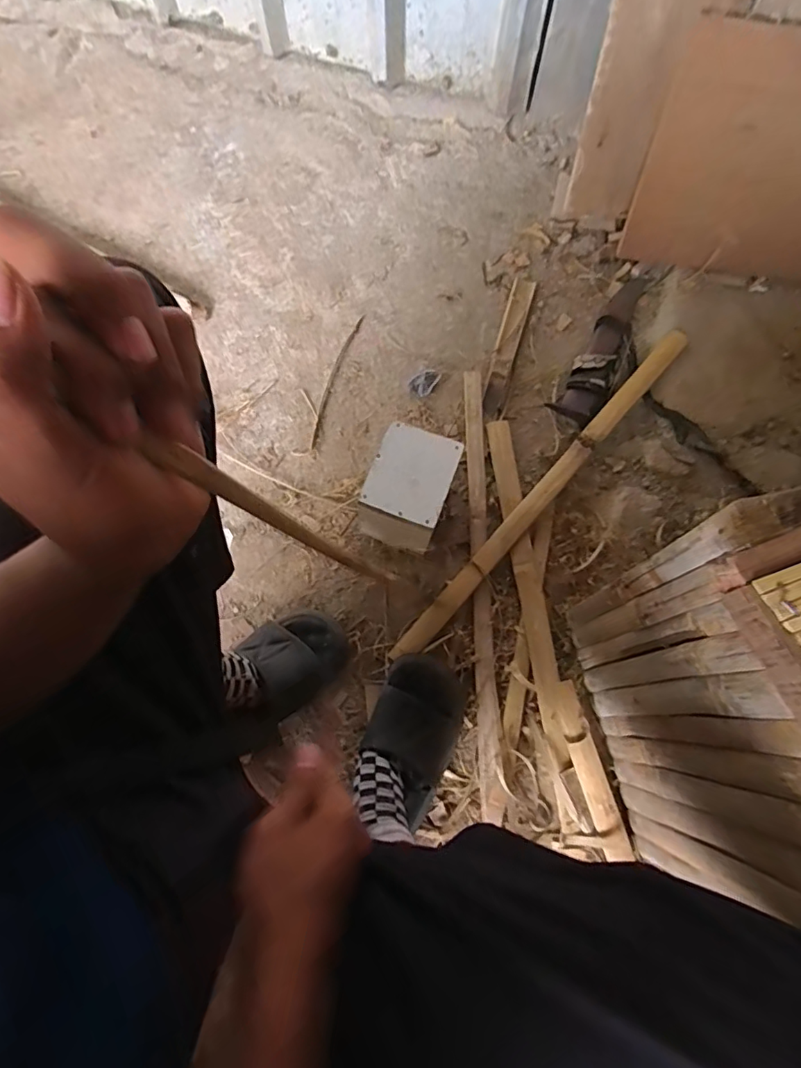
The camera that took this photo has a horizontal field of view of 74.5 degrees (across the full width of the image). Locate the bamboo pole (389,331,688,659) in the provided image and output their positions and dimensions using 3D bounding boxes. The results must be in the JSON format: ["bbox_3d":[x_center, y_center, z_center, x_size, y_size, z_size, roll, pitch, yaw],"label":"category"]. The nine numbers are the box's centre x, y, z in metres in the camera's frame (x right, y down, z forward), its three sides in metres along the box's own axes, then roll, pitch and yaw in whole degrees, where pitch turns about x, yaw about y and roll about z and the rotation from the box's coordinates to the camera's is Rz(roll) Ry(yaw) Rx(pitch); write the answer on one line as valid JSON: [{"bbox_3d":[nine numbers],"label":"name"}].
[{"bbox_3d":[0.223,-0.072,0.788,0.034,0.040,0.666,41,79,11],"label":"bamboo pole"}]

